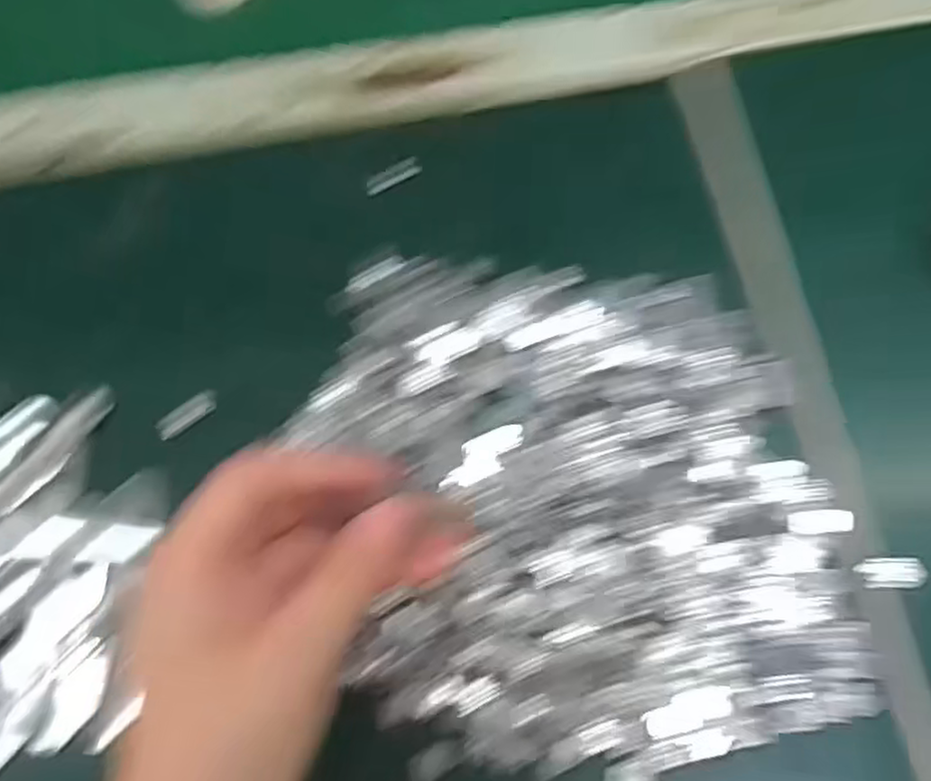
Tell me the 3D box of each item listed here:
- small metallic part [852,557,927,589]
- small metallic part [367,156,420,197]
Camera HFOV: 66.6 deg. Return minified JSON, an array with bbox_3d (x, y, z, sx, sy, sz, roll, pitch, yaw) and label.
[{"bbox_3d":[0.170,0.072,0.282,0.023,0.005,0.012,0,72,2],"label":"small metallic part"},{"bbox_3d":[-0.036,-0.107,0.353,0.029,0.007,0.007,-25,73,-6],"label":"small metallic part"}]

